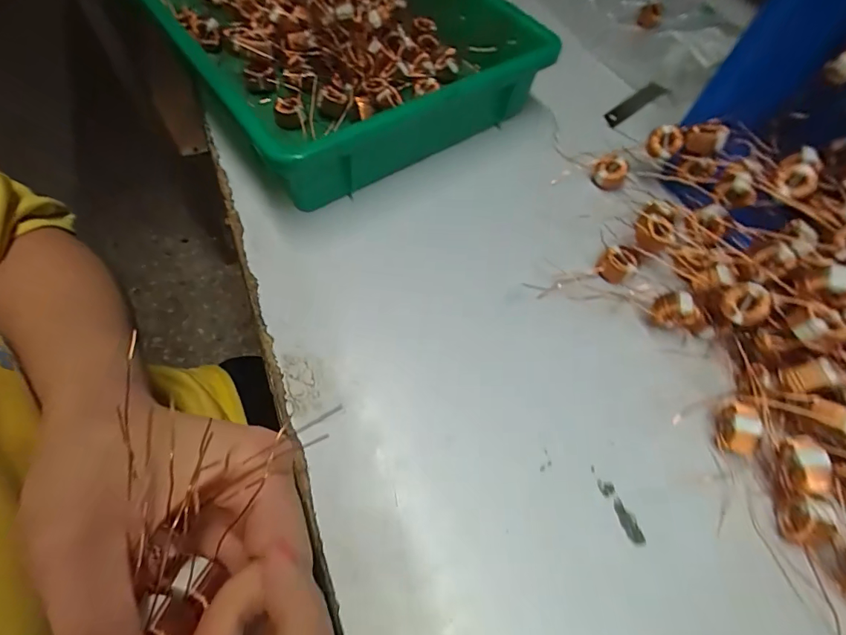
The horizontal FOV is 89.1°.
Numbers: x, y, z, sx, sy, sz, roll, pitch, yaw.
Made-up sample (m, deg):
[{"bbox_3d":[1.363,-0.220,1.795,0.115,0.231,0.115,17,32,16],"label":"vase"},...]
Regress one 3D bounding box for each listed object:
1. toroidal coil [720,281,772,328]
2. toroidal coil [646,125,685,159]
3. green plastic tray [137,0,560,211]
[{"bbox_3d":[0.182,-0.008,0.243,0.023,0.013,0.022,-36,78,27],"label":"toroidal coil"},{"bbox_3d":[0.178,-0.130,0.318,0.022,0.012,0.023,2,96,20],"label":"toroidal coil"},{"bbox_3d":[-0.100,-0.265,0.382,0.246,0.073,0.384,-33,67,-19],"label":"green plastic tray"}]

